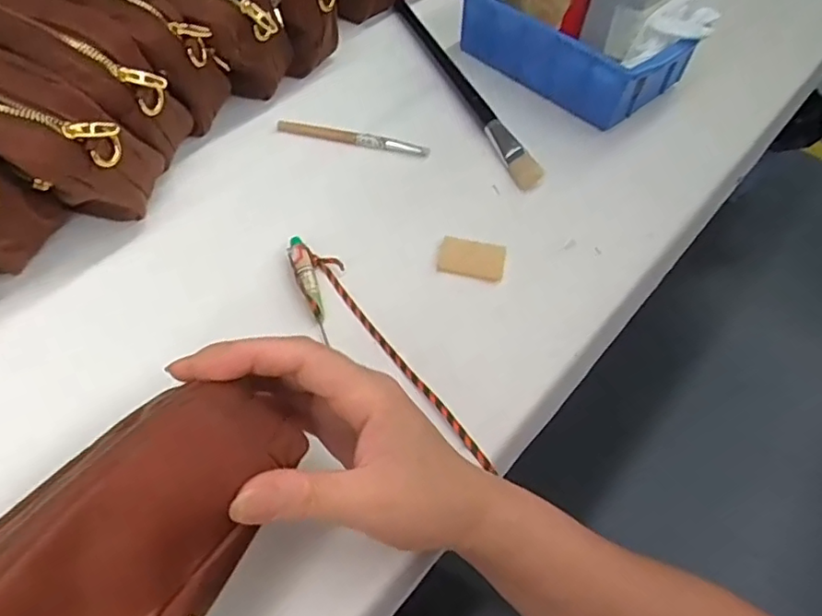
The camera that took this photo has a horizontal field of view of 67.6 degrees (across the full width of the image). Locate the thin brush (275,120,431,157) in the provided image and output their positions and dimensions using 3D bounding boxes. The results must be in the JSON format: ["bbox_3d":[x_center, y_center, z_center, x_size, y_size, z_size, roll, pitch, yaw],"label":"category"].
[{"bbox_3d":[-0.049,-0.143,0.520,0.130,0.011,0.008,12,53,4],"label":"thin brush"}]

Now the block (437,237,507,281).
[{"bbox_3d":[0.044,-0.036,0.444,0.047,0.013,0.028,13,53,5],"label":"block"}]

